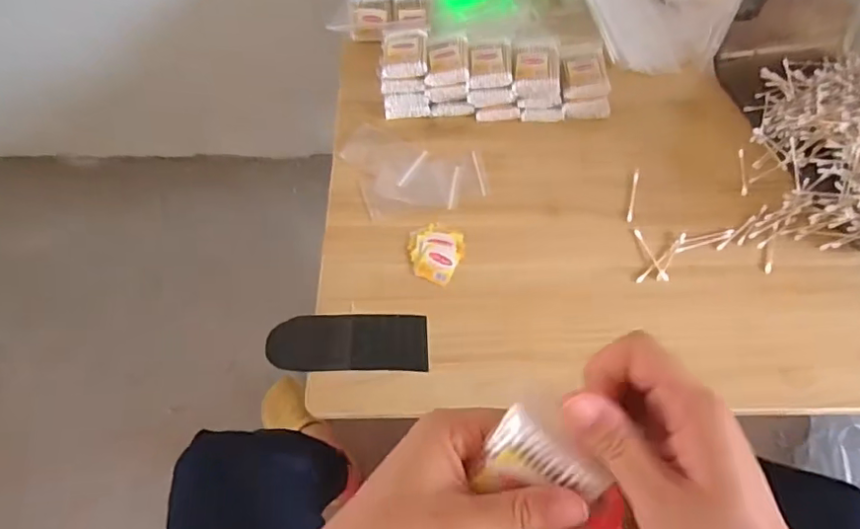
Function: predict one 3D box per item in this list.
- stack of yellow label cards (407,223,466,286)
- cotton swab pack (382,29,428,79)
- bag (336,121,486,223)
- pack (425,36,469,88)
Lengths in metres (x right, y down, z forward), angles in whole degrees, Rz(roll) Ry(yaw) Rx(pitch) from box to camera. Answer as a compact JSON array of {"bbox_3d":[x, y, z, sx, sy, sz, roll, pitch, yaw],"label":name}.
[{"bbox_3d":[0.005,-0.015,0.639,0.061,0.007,0.066,22,61,13],"label":"stack of yellow label cards"},{"bbox_3d":[-0.032,-0.276,0.717,0.058,0.024,0.080,0,58,0],"label":"cotton swab pack"},{"bbox_3d":[-0.018,-0.122,0.693,0.165,0.016,0.128,-8,59,-5],"label":"bag"},{"bbox_3d":[0.023,-0.261,0.712,0.053,0.026,0.069,0,58,0],"label":"pack"}]

